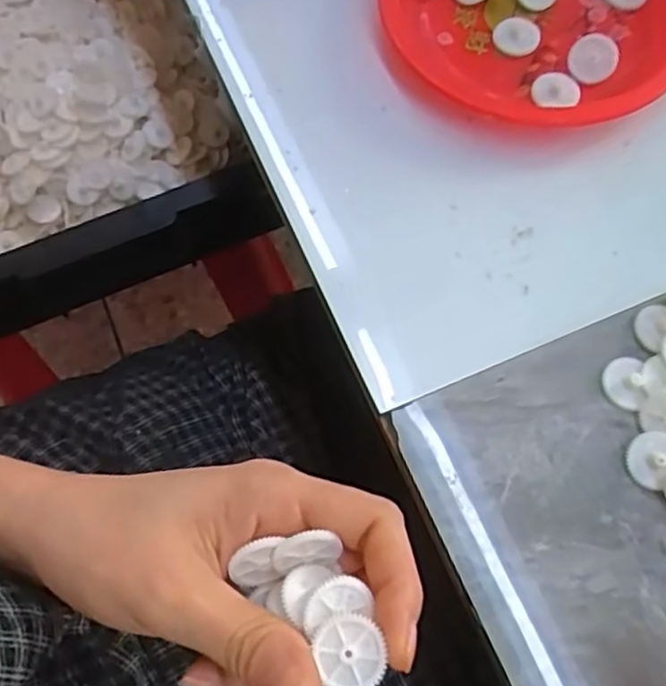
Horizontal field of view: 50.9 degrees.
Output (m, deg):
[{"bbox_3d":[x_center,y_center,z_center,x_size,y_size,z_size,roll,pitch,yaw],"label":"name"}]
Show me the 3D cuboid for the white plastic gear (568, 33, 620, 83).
[{"bbox_3d":[0.123,-0.135,0.332,0.022,0.004,0.023,1,94,20],"label":"white plastic gear"}]

